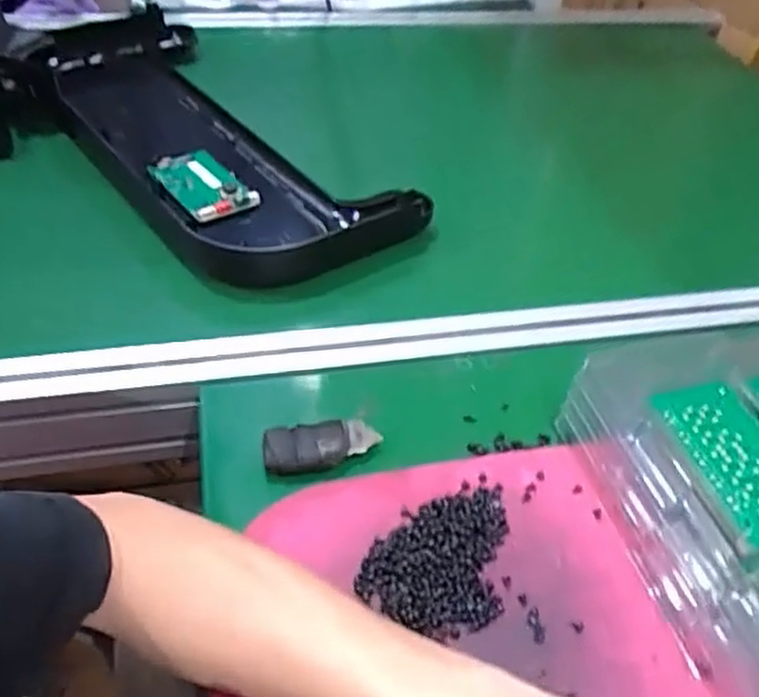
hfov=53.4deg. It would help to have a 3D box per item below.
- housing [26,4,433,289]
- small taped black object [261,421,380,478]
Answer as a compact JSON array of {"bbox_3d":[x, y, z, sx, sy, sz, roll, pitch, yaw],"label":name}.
[{"bbox_3d":[-0.205,-0.231,0.773,0.208,0.063,0.556,-24,51,-27],"label":"housing"},{"bbox_3d":[-0.037,0.062,0.478,0.073,0.019,0.031,-7,45,-13],"label":"small taped black object"}]

